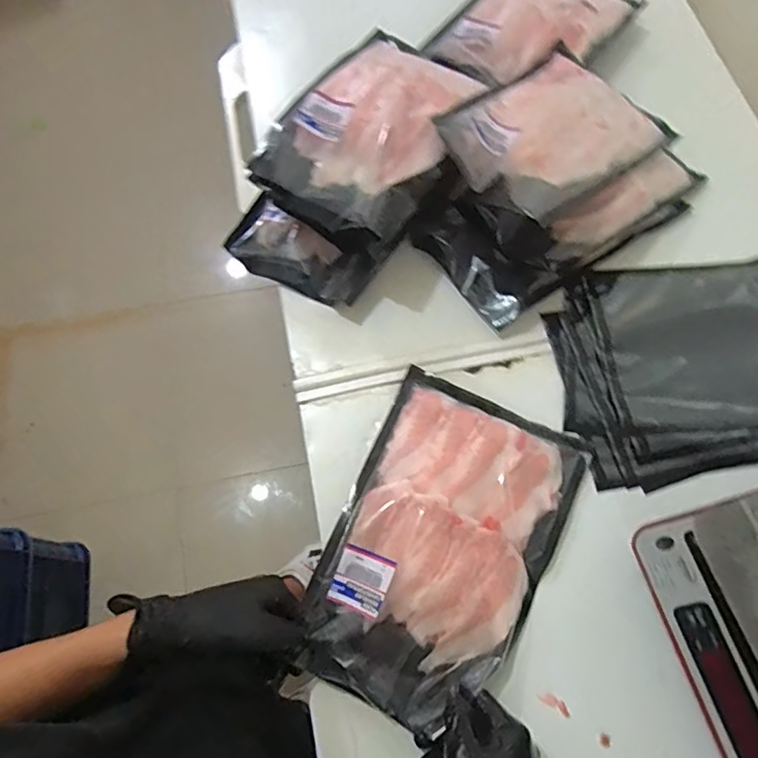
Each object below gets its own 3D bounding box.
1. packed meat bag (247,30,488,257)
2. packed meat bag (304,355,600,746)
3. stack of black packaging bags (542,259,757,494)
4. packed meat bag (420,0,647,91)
[{"bbox_3d":[0.002,-0.282,0.616,0.185,0.060,0.289,29,70,9],"label":"packed meat bag"},{"bbox_3d":[0.063,0.150,0.516,0.190,0.030,0.289,25,73,5],"label":"packed meat bag"},{"bbox_3d":[0.364,-0.022,0.592,0.343,0.031,0.237,-6,68,-5],"label":"stack of black packaging bags"},{"bbox_3d":[0.192,-0.457,0.723,0.192,0.039,0.291,38,71,12],"label":"packed meat bag"}]

